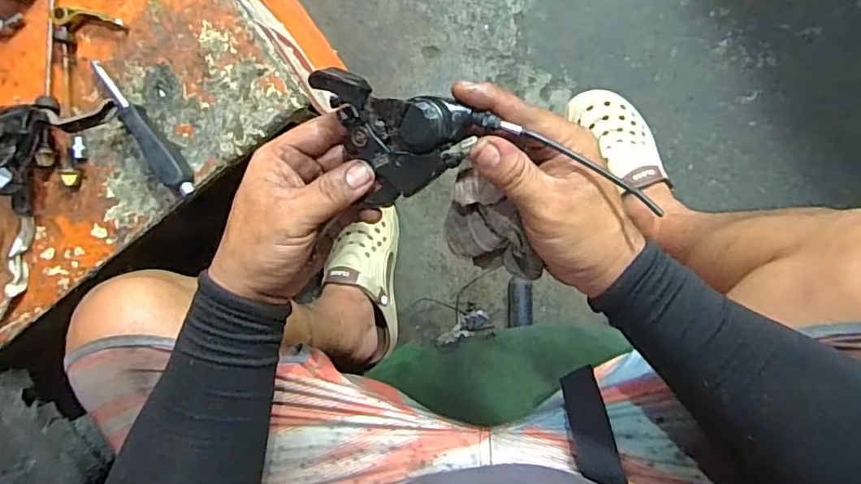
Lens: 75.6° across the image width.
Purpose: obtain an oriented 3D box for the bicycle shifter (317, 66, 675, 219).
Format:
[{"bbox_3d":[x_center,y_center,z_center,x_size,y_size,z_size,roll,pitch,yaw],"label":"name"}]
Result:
[{"bbox_3d":[0.032,-0.046,0.347,0.216,0.052,0.072,14,96,7],"label":"bicycle shifter"}]

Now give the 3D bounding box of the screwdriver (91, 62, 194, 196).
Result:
[{"bbox_3d":[-0.258,-0.099,0.491,0.020,0.023,0.144,-42,88,8],"label":"screwdriver"}]

